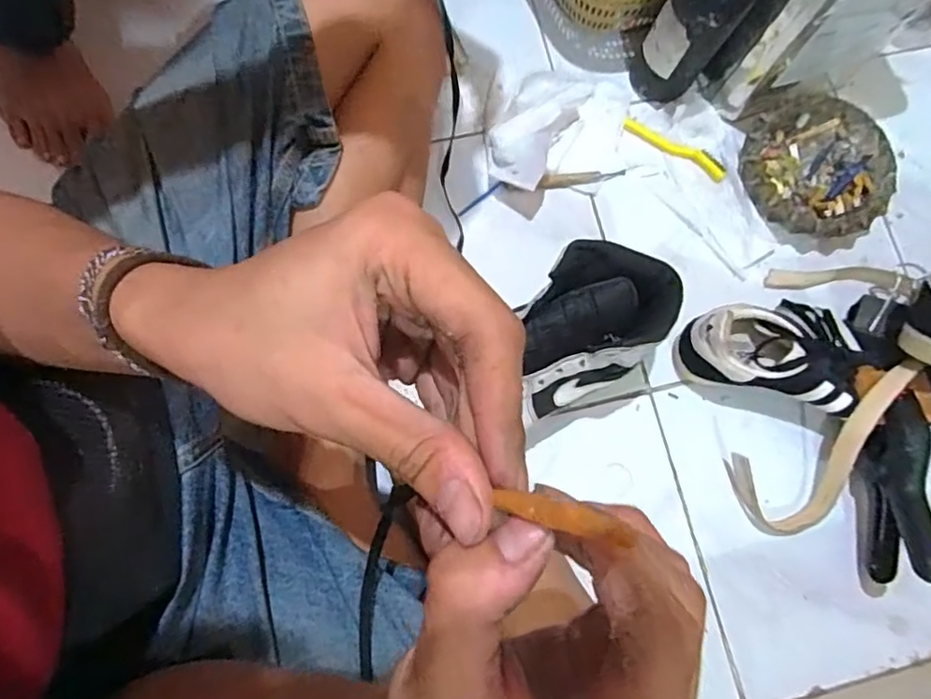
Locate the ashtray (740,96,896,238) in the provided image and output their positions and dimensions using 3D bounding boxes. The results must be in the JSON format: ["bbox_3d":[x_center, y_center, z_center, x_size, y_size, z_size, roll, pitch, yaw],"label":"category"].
[{"bbox_3d":[0.356,-0.182,0.595,0.150,0.043,0.142,1,78,-3],"label":"ashtray"}]

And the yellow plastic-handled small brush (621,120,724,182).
[{"bbox_3d":[0.220,-0.211,0.609,0.114,0.013,0.024,34,79,4],"label":"yellow plastic-handled small brush"}]

